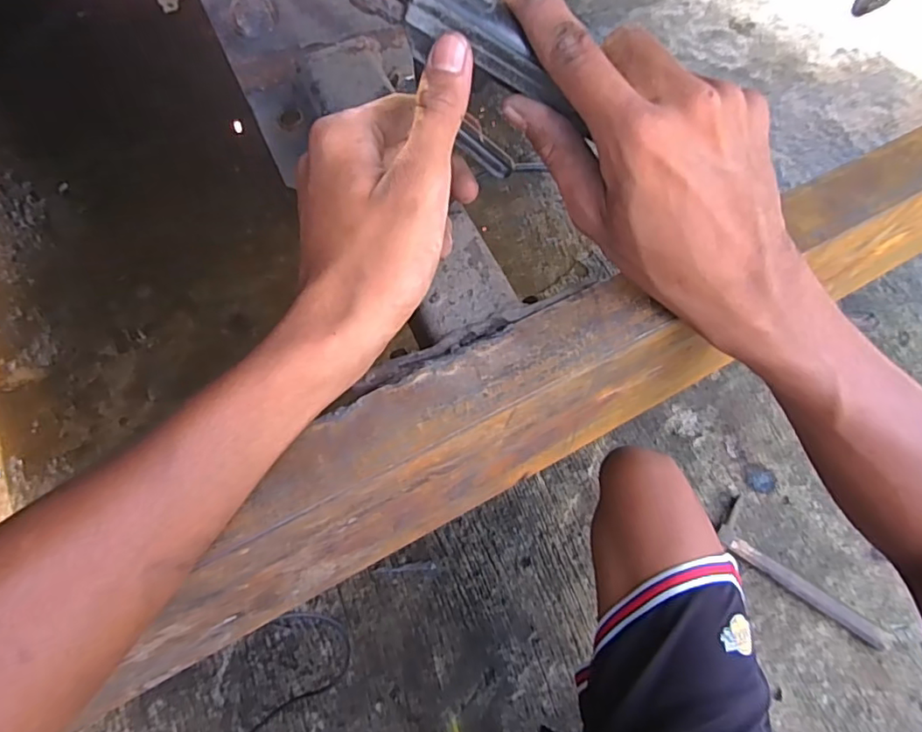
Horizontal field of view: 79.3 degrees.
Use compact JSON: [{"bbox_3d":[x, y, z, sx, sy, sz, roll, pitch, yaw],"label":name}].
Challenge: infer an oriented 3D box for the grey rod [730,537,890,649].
[{"bbox_3d":[0.557,0.364,0.903,0.258,0.025,0.030,33,68,14],"label":"grey rod"}]

